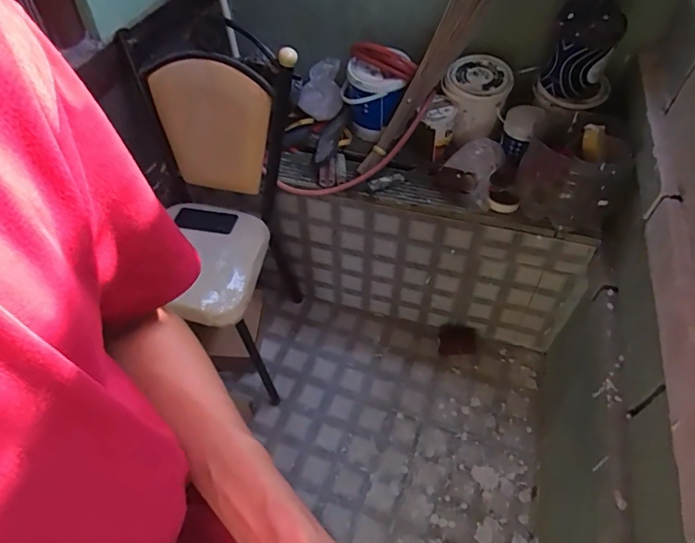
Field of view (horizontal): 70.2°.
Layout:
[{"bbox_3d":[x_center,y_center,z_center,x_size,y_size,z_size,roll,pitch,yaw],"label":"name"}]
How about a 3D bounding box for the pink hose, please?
[{"bbox_3d":[0.049,-0.312,1.362,0.482,0.108,0.098,-33,55,1],"label":"pink hose"}]

